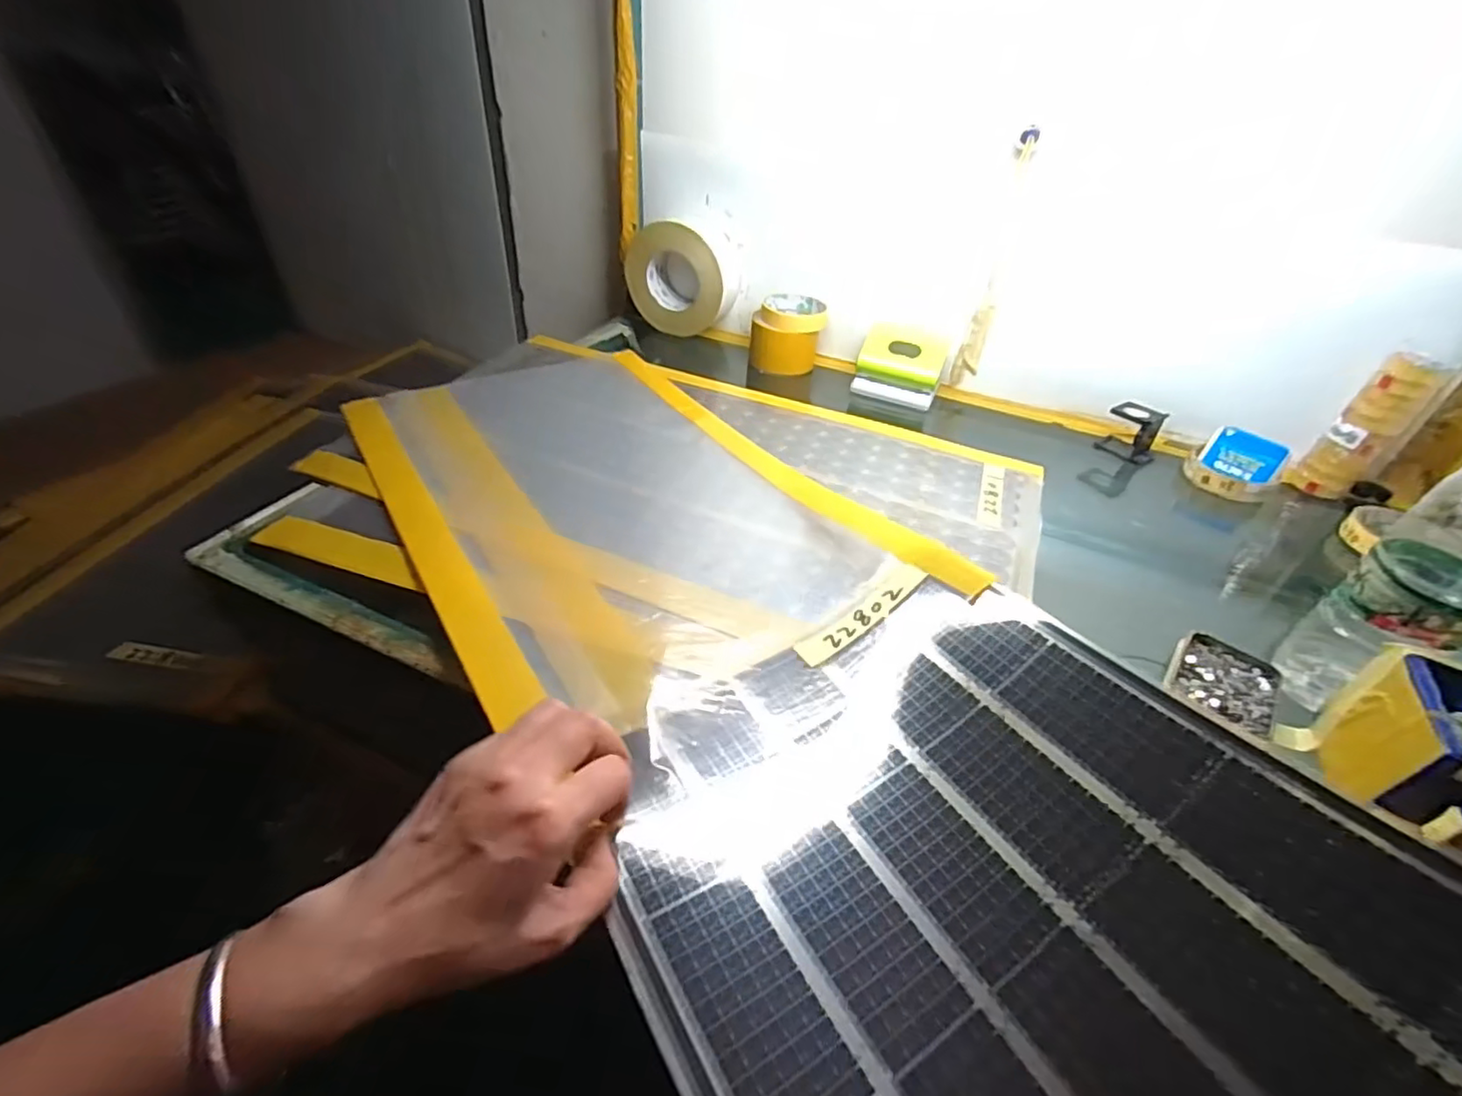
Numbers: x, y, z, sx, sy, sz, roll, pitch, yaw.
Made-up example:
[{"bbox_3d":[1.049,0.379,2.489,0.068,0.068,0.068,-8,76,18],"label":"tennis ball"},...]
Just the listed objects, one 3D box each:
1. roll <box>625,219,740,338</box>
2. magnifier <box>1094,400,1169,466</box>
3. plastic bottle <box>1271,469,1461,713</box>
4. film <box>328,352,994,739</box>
[{"bbox_3d":[-0.066,-0.363,0.829,0.138,0.126,0.071,19,41,16],"label":"roll"},{"bbox_3d":[0.448,-0.128,0.687,0.037,0.056,0.057,-24,48,-31],"label":"magnifier"},{"bbox_3d":[0.424,0.015,0.370,0.067,0.216,0.063,-17,44,-25],"label":"plastic bottle"},{"bbox_3d":[-0.114,-0.069,0.563,0.338,0.041,0.563,-22,47,-29],"label":"film"}]

